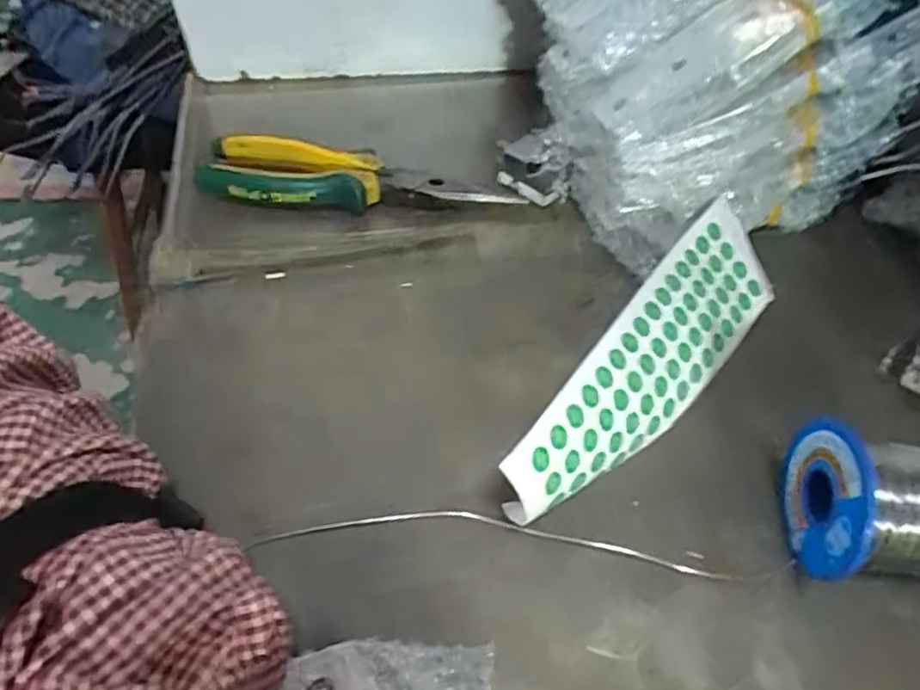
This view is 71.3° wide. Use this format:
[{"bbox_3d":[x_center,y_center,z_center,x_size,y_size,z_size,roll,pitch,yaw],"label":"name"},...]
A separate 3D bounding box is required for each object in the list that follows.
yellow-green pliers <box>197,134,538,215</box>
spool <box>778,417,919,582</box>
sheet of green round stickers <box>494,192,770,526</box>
[{"bbox_3d":[-0.071,-0.099,0.404,0.199,0.024,0.050,13,51,8],"label":"yellow-green pliers"},{"bbox_3d":[0.174,0.068,0.258,0.070,0.056,0.056,7,51,3],"label":"spool"},{"bbox_3d":[0.094,0.005,0.307,0.208,0.014,0.058,-44,104,-33],"label":"sheet of green round stickers"}]

